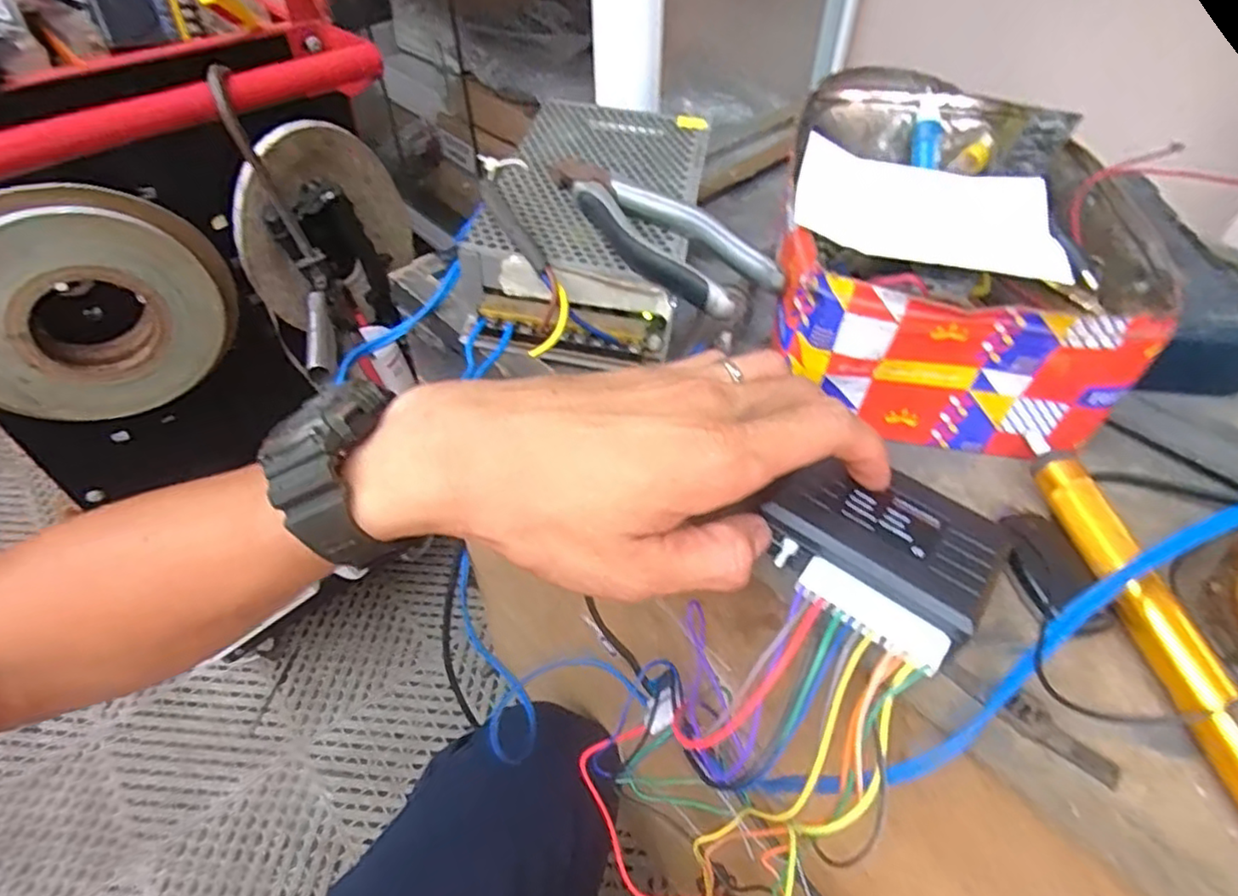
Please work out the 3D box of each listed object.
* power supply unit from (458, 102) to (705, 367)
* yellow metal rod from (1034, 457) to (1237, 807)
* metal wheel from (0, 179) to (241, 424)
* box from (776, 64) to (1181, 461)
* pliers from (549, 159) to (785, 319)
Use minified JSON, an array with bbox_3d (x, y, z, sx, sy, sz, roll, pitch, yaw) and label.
[{"bbox_3d":[-0.009,-0.136,0.379,0.133,0.058,0.212,8,49,7],"label":"power supply unit"},{"bbox_3d":[0.199,0.071,0.232,0.016,0.017,0.161,-4,49,-4],"label":"yellow metal rod"},{"bbox_3d":[-0.392,-0.105,0.481,0.187,0.165,0.040,-29,55,-23],"label":"metal wheel"},{"bbox_3d":[0.176,-0.115,0.357,0.164,0.080,0.244,13,50,11],"label":"box"},{"bbox_3d":[0.015,-0.113,0.331,0.048,0.019,0.147,-31,56,-24],"label":"pliers"}]

